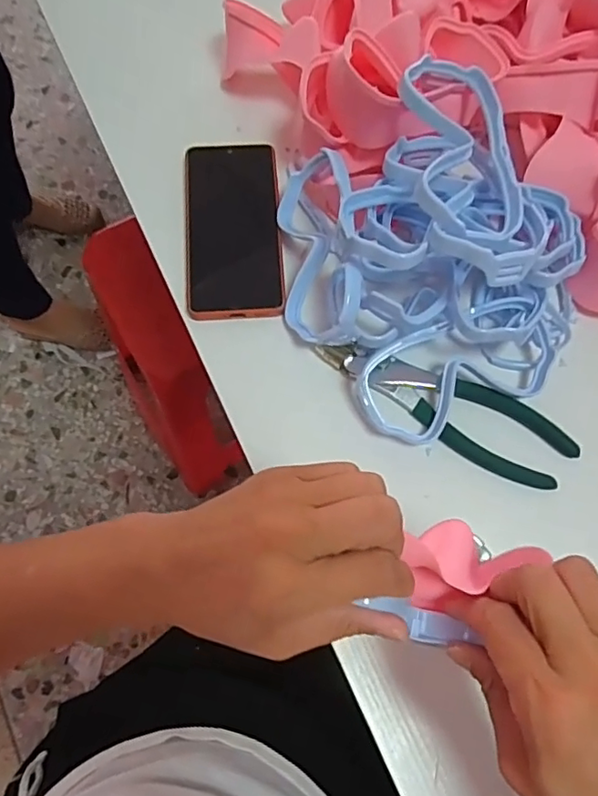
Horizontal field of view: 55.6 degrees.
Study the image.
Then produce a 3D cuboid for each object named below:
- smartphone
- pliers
[{"bbox_3d":[-0.054,-0.143,0.464,0.077,0.007,0.160,-3,71,-3],"label":"smartphone"},{"bbox_3d":[0.108,0.007,0.427,0.198,0.013,0.055,26,72,7],"label":"pliers"}]

